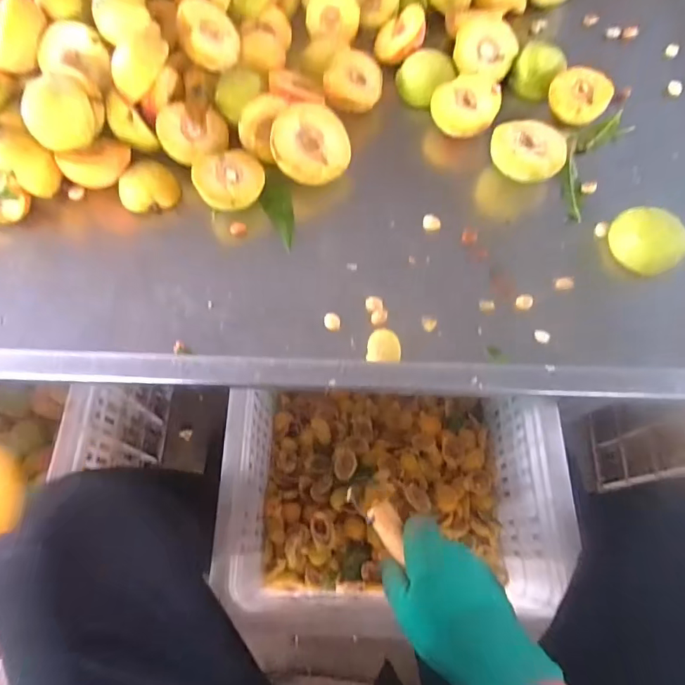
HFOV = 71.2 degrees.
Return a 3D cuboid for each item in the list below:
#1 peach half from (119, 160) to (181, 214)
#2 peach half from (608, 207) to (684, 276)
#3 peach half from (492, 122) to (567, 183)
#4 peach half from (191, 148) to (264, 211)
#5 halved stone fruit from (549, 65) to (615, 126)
[{"bbox_3d":[-0.192,-0.154,0.473,0.055,0.029,0.041,-13,68,-4],"label":"peach half"},{"bbox_3d":[0.277,-0.094,0.435,0.056,0.024,0.066,-25,69,-8],"label":"peach half"},{"bbox_3d":[0.182,-0.185,0.474,0.070,0.037,0.067,0,66,1],"label":"peach half"},{"bbox_3d":[-0.107,-0.152,0.465,0.063,0.032,0.064,-1,68,1],"label":"peach half"},{"bbox_3d":[0.247,-0.256,0.502,0.059,0.031,0.068,28,71,12],"label":"halved stone fruit"}]

